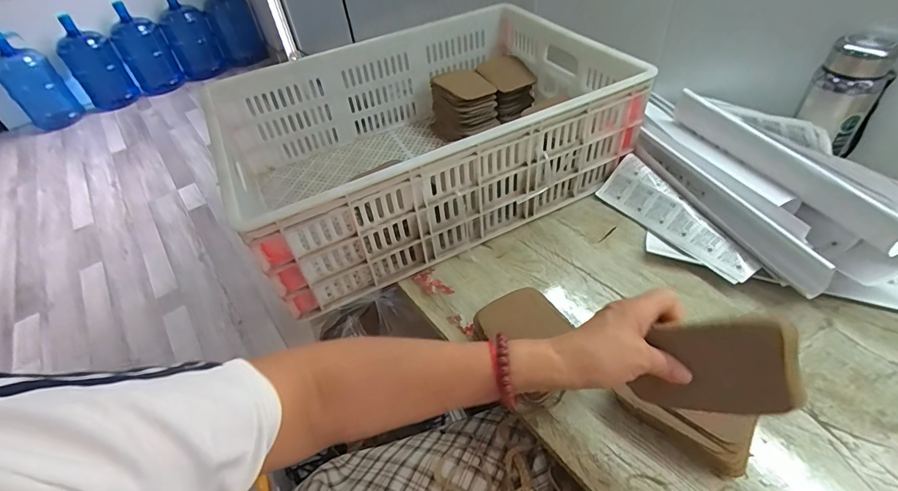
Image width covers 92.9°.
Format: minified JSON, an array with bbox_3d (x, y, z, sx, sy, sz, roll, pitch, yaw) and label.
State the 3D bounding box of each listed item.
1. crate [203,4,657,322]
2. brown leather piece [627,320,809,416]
[{"bbox_3d":[-0.043,-0.202,0.734,0.607,0.188,0.432,-24,47,-16],"label":"crate"},{"bbox_3d":[0.210,0.101,0.342,0.115,0.082,0.004,-12,16,28],"label":"brown leather piece"}]

